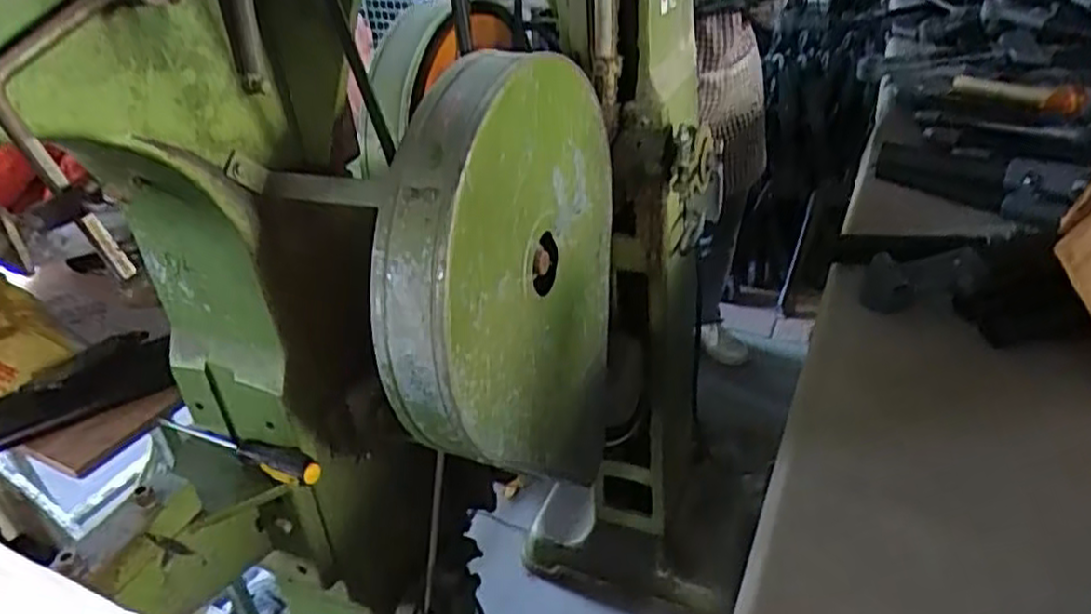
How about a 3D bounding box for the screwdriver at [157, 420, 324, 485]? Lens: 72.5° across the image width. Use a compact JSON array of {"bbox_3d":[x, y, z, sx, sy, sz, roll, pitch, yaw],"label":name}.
[{"bbox_3d":[-0.341,0.149,0.805,0.238,0.033,0.034,14,38,27],"label":"screwdriver"}]

